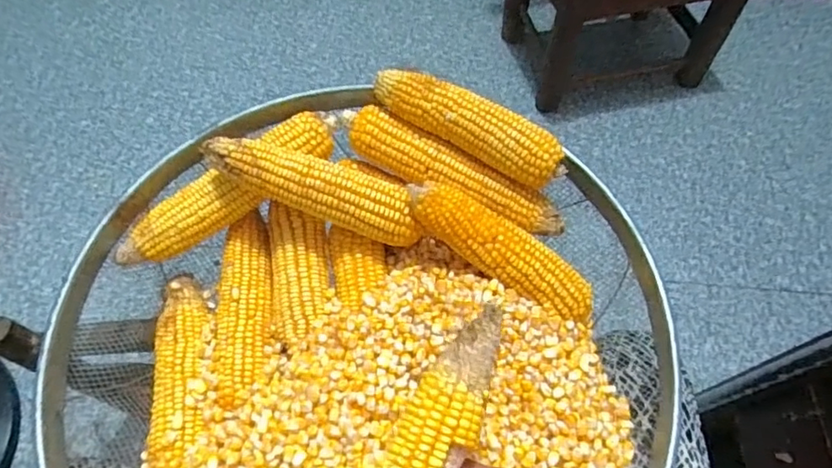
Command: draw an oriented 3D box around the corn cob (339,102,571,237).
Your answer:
[{"bbox_3d":[0.031,-0.062,0.525,0.239,0.042,0.042,26,63,14],"label":"corn cob"}]

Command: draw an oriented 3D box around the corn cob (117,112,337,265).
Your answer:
[{"bbox_3d":[-0.178,-0.046,0.514,0.233,0.048,0.049,-31,65,-17],"label":"corn cob"}]

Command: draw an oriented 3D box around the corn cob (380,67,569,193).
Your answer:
[{"bbox_3d":[0.050,-0.107,0.508,0.192,0.039,0.042,29,64,15],"label":"corn cob"}]

